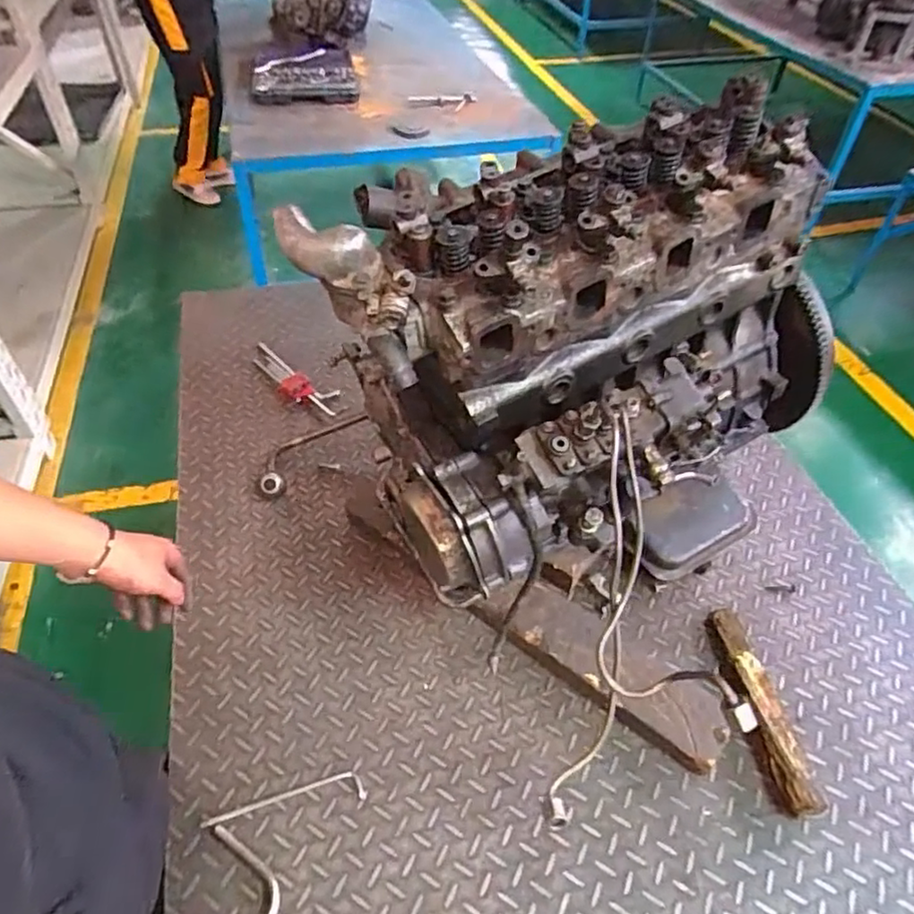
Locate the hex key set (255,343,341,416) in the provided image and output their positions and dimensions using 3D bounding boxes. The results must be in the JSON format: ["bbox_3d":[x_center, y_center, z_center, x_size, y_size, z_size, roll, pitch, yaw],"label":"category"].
[{"bbox_3d":[-0.326,-0.153,1.243,0.257,0.020,0.071,33,55,24],"label":"hex key set"}]

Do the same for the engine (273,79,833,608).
[{"bbox_3d":[0.168,-0.109,0.791,0.607,0.505,0.378,-24,53,-23],"label":"engine"}]

